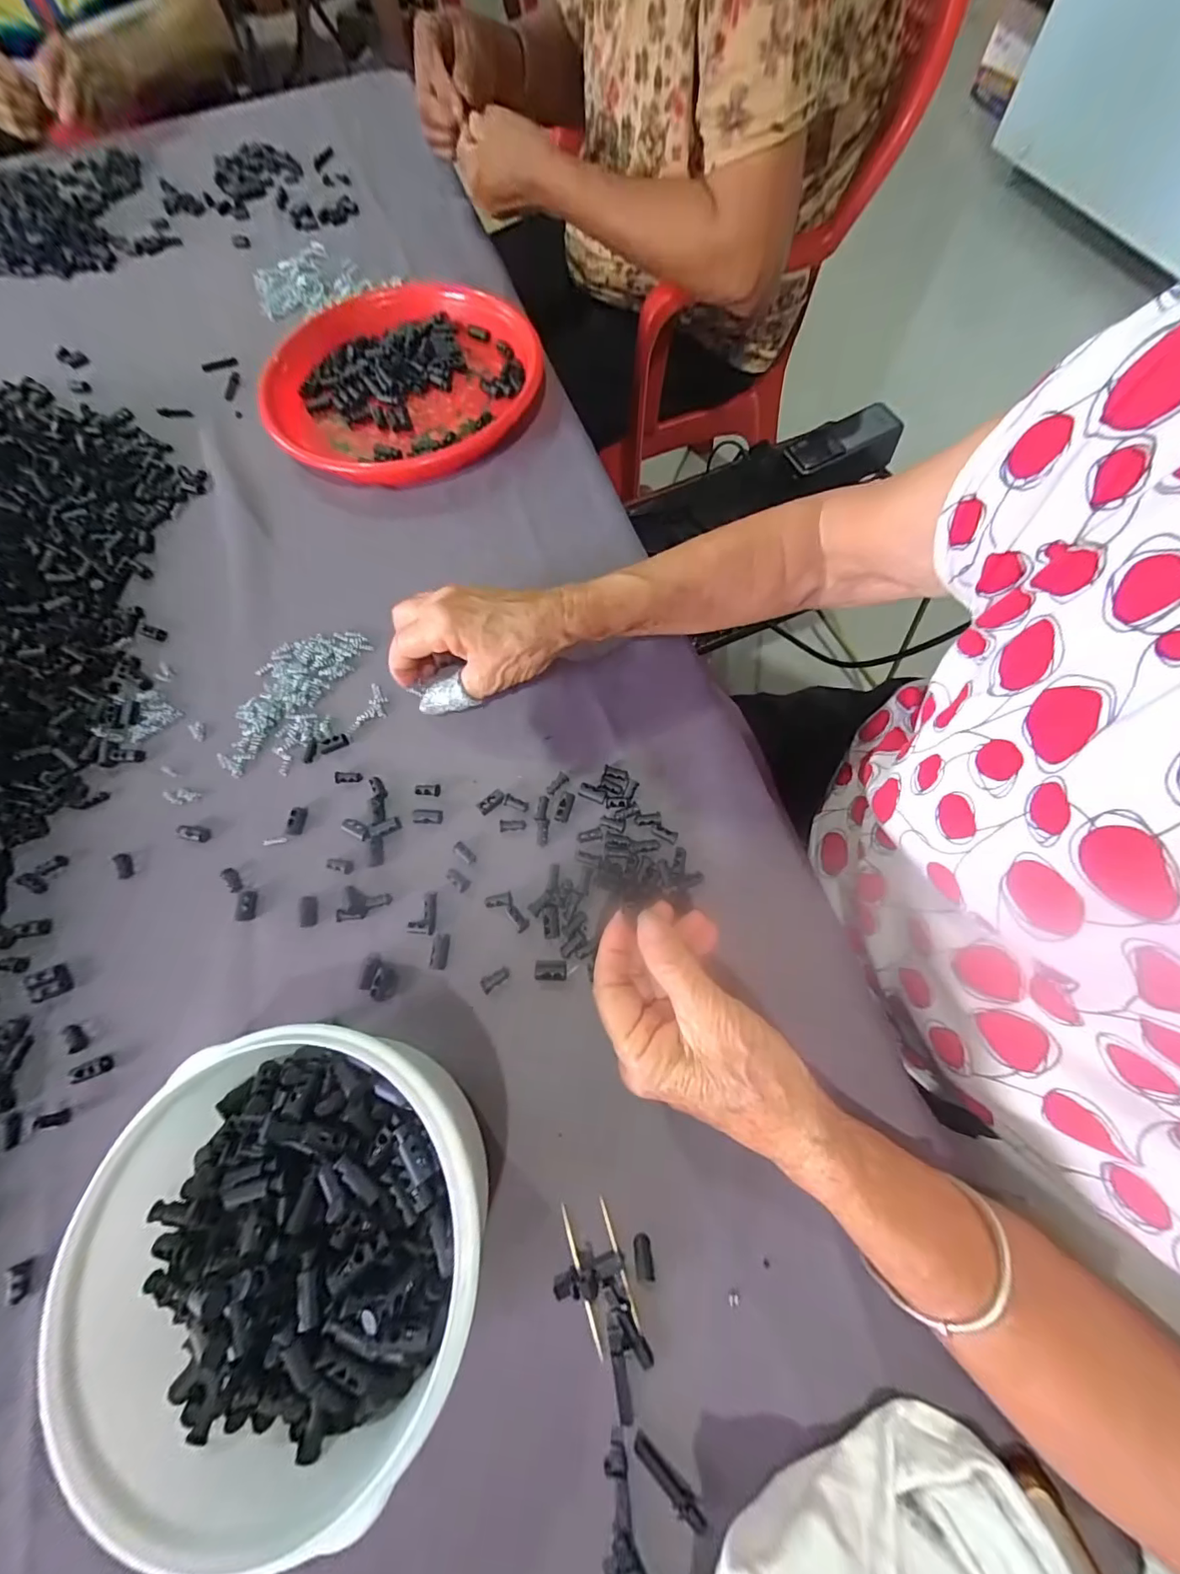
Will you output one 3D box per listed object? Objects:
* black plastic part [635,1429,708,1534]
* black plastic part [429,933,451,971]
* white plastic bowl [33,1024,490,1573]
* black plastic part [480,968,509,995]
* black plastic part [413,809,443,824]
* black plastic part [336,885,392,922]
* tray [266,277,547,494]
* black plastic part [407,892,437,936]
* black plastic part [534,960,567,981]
[{"bbox_3d":[0.034,0.302,0.216,0.036,0.007,0.008,38,77,16],"label":"black plastic part"},{"bbox_3d":[-0.090,0.098,0.298,0.010,0.007,0.020,1,69,5],"label":"black plastic part"},{"bbox_3d":[-0.137,0.195,0.227,0.189,0.076,0.159,-1,69,4],"label":"white plastic bowl"},{"bbox_3d":[-0.056,0.113,0.294,0.018,0.005,0.009,-32,70,-8],"label":"black plastic part"},{"bbox_3d":[-0.107,0.019,0.329,0.020,0.004,0.009,3,70,6],"label":"black plastic part"},{"bbox_3d":[-0.141,0.073,0.308,0.029,0.010,0.020,6,70,7],"label":"black plastic part"},{"bbox_3d":[-0.169,-0.381,0.464,0.237,0.039,0.238,-11,69,0],"label":"tray"},{"bbox_3d":[-0.103,0.077,0.307,0.017,0.005,0.025,5,70,6],"label":"black plastic part"},{"bbox_3d":[-0.023,0.107,0.293,0.019,0.007,0.011,-1,69,4],"label":"black plastic part"}]

